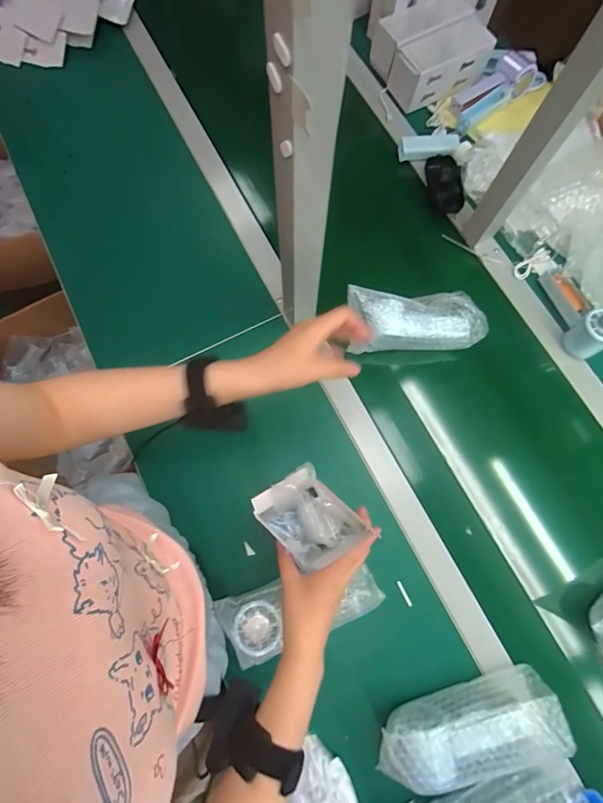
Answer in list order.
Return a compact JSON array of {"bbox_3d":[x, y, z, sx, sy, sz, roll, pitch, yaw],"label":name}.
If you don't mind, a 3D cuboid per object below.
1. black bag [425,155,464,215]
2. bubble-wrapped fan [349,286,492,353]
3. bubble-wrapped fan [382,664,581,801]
[{"bbox_3d":[0.251,-0.382,0.651,0.061,0.027,0.103,4,76,1],"label":"black bag"},{"bbox_3d":[0.170,-0.125,0.553,0.199,0.060,0.079,-2,76,0],"label":"bubble-wrapped fan"},{"bbox_3d":[0.195,0.389,0.430,0.202,0.071,0.082,-16,76,-4],"label":"bubble-wrapped fan"}]

